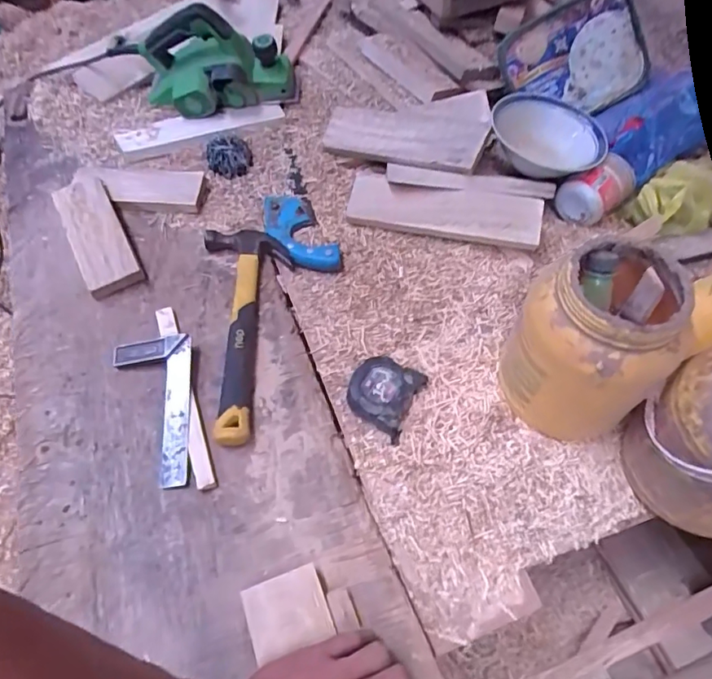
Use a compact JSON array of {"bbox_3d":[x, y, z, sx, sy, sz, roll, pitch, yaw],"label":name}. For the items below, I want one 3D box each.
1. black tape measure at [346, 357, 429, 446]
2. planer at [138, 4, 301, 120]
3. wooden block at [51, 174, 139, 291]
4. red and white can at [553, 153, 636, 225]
[{"bbox_3d":[0.034,0.066,0.623,0.082,0.032,0.085,25,59,14],"label":"black tape measure"},{"bbox_3d":[-0.200,-0.409,0.740,0.221,0.175,0.121,-4,55,-9],"label":"planer"},{"bbox_3d":[-0.365,-0.151,0.696,0.073,0.021,0.185,-29,69,-5],"label":"wooden block"},{"bbox_3d":[0.347,-0.221,0.735,0.109,0.067,0.075,-35,105,-6],"label":"red and white can"}]

